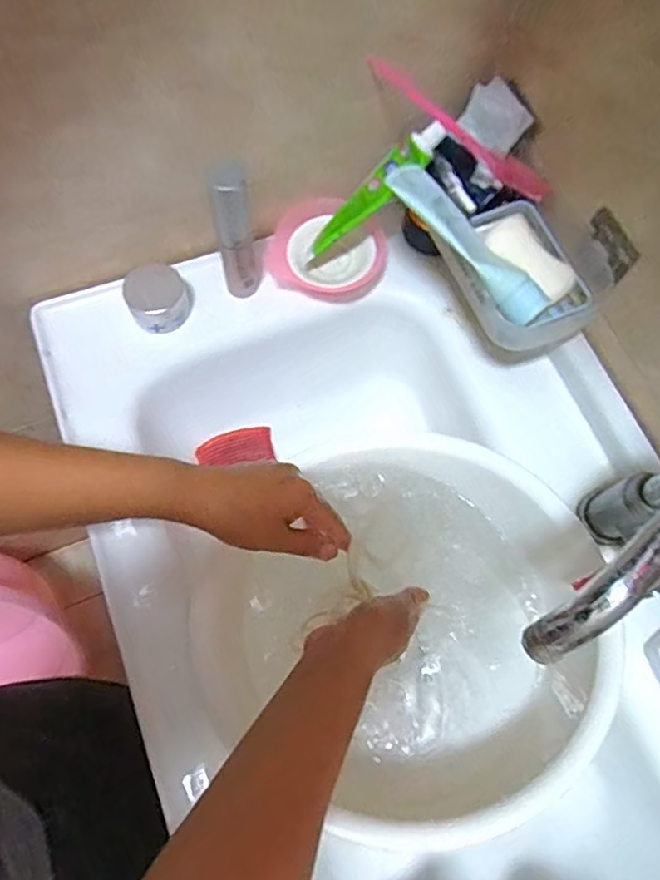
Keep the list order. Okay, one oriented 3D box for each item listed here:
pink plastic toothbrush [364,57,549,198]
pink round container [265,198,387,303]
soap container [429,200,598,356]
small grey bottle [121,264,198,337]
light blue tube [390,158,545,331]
[{"bbox_3d":[0.118,-0.278,0.528,0.191,0.021,0.021,33,71,-11],"label":"pink plastic toothbrush"},{"bbox_3d":[-0.003,-0.202,0.616,0.119,0.043,0.097,7,70,0],"label":"pink round container"},{"bbox_3d":[0.167,-0.148,0.516,0.115,0.038,0.137,-26,73,-12],"label":"soap container"},{"bbox_3d":[-0.169,-0.140,0.585,0.064,0.058,0.057,-18,72,-9],"label":"small grey bottle"},{"bbox_3d":[0.120,-0.172,0.498,0.170,0.037,0.056,43,74,12],"label":"light blue tube"}]

